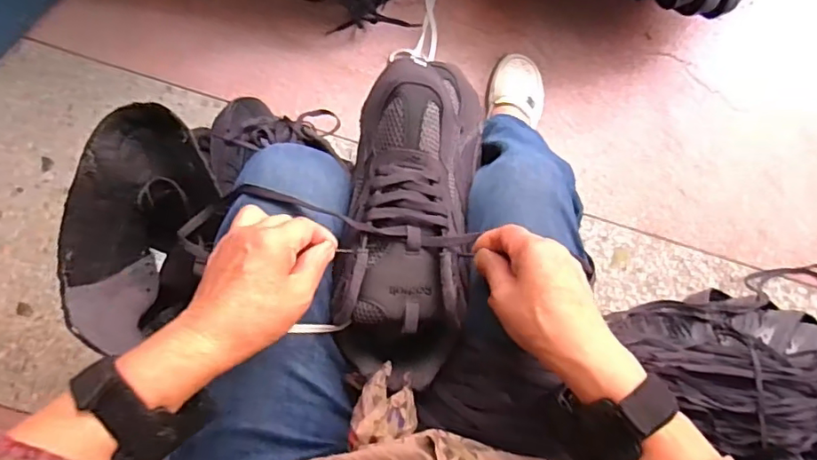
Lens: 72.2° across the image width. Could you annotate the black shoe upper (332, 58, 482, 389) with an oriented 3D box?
[{"bbox_3d":[0.007,-0.014,0.465,0.100,0.093,0.262,8,84,-3],"label":"black shoe upper"}]

